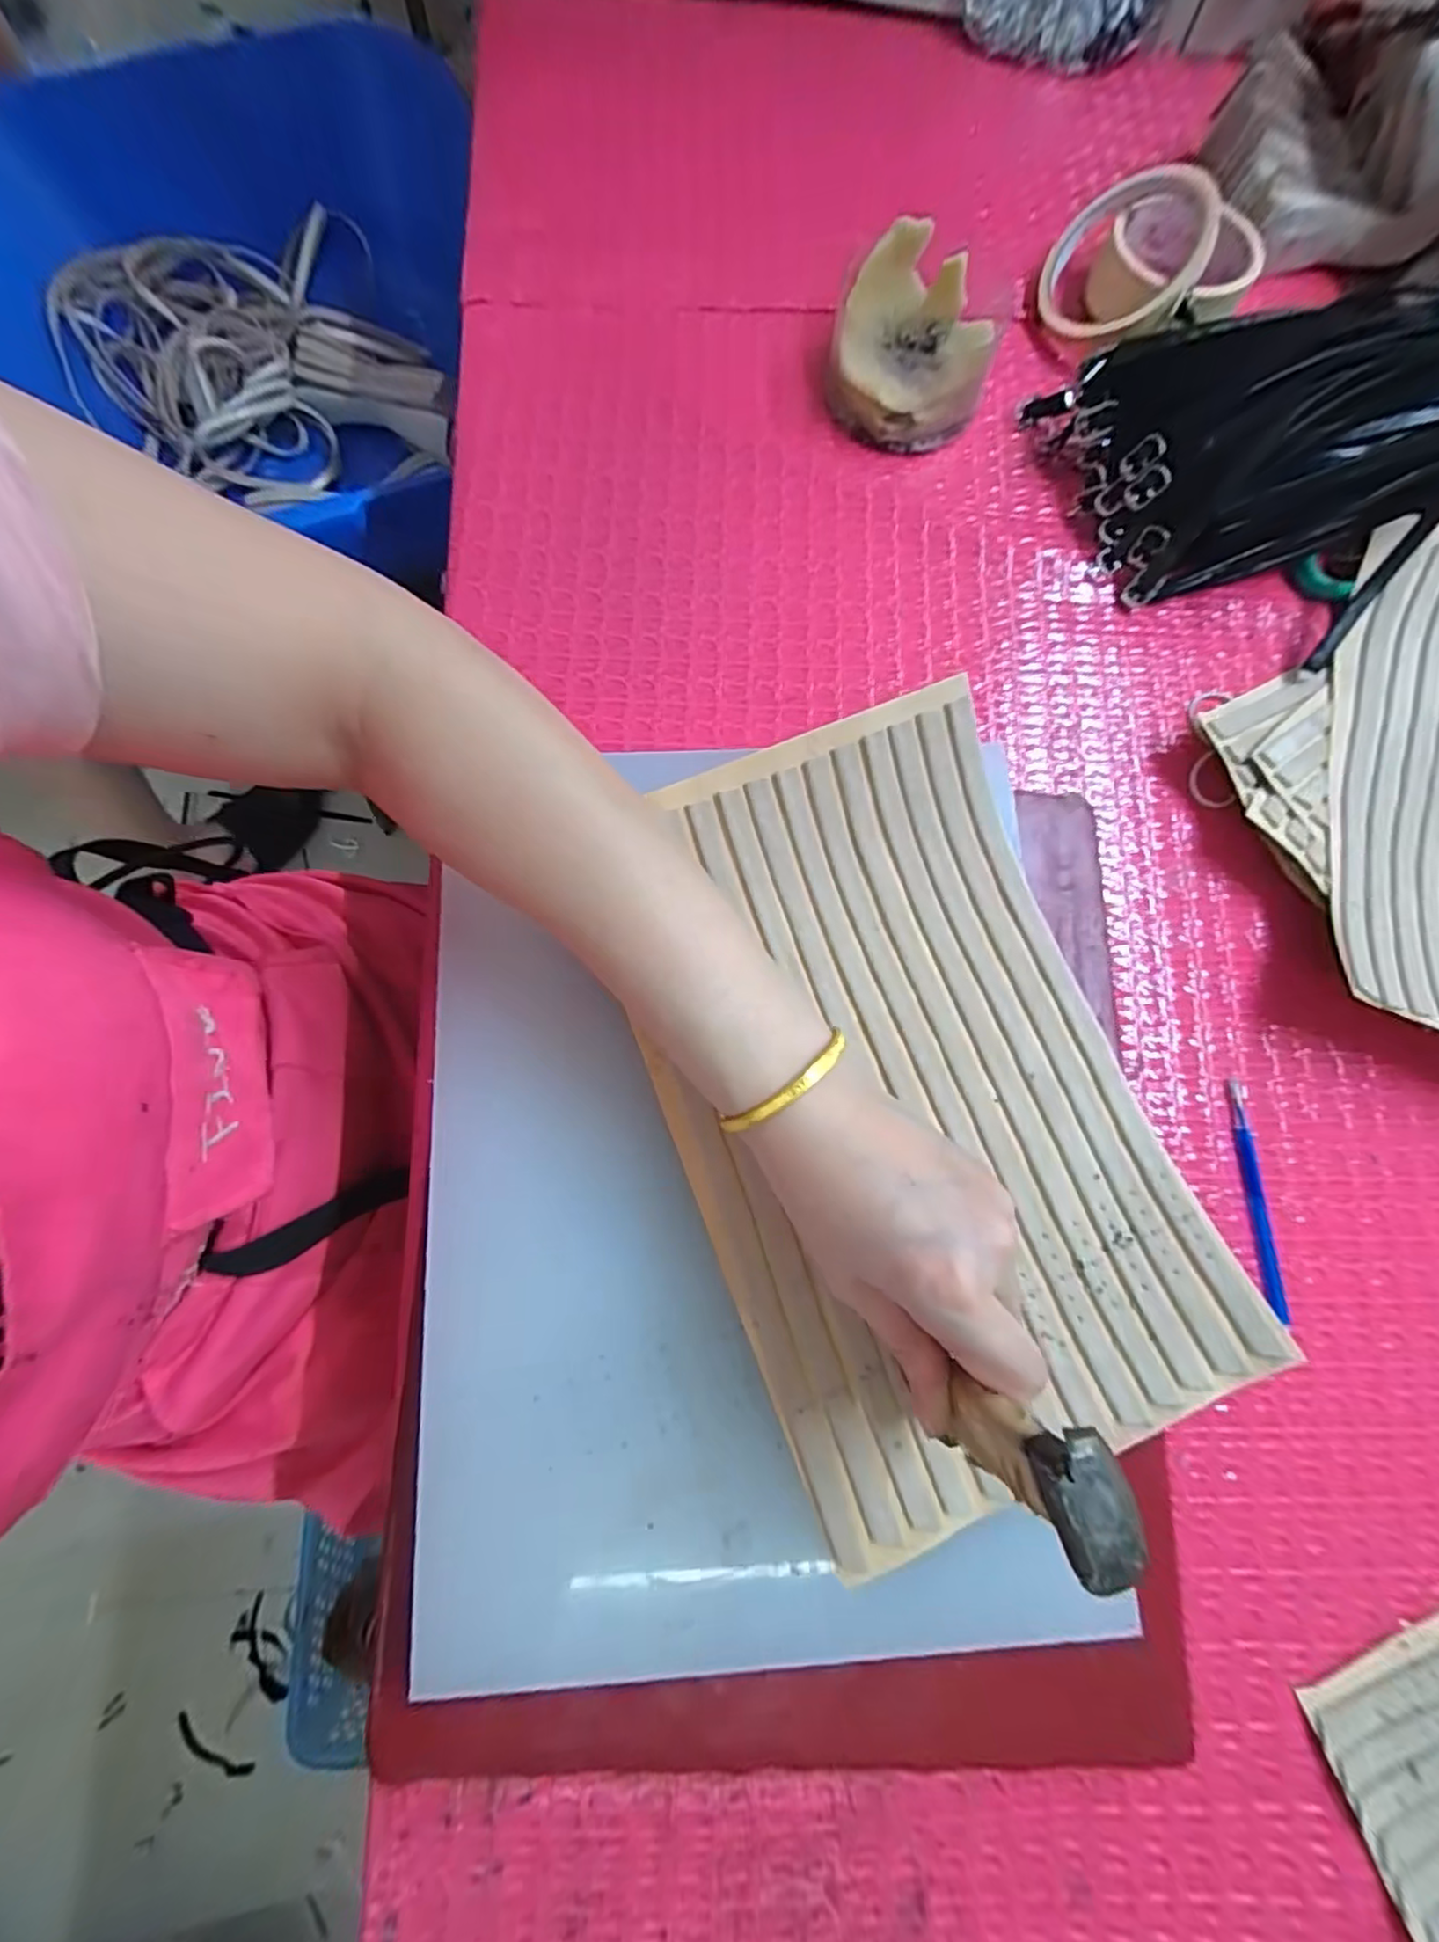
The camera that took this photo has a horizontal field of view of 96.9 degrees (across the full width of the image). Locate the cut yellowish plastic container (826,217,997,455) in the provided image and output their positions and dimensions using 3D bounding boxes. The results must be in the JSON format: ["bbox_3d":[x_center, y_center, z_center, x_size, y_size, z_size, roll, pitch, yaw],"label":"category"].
[{"bbox_3d":[0.111,-0.359,0.367,0.090,0.051,0.090,23,78,4],"label":"cut yellowish plastic container"}]

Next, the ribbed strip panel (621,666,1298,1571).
[{"bbox_3d":[0.073,0.048,0.254,0.182,0.032,0.294,-22,79,-6],"label":"ribbed strip panel"}]

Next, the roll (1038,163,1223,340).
[{"bbox_3d":[0.241,-0.419,0.382,0.088,0.024,0.084,2,93,32],"label":"roll"}]

